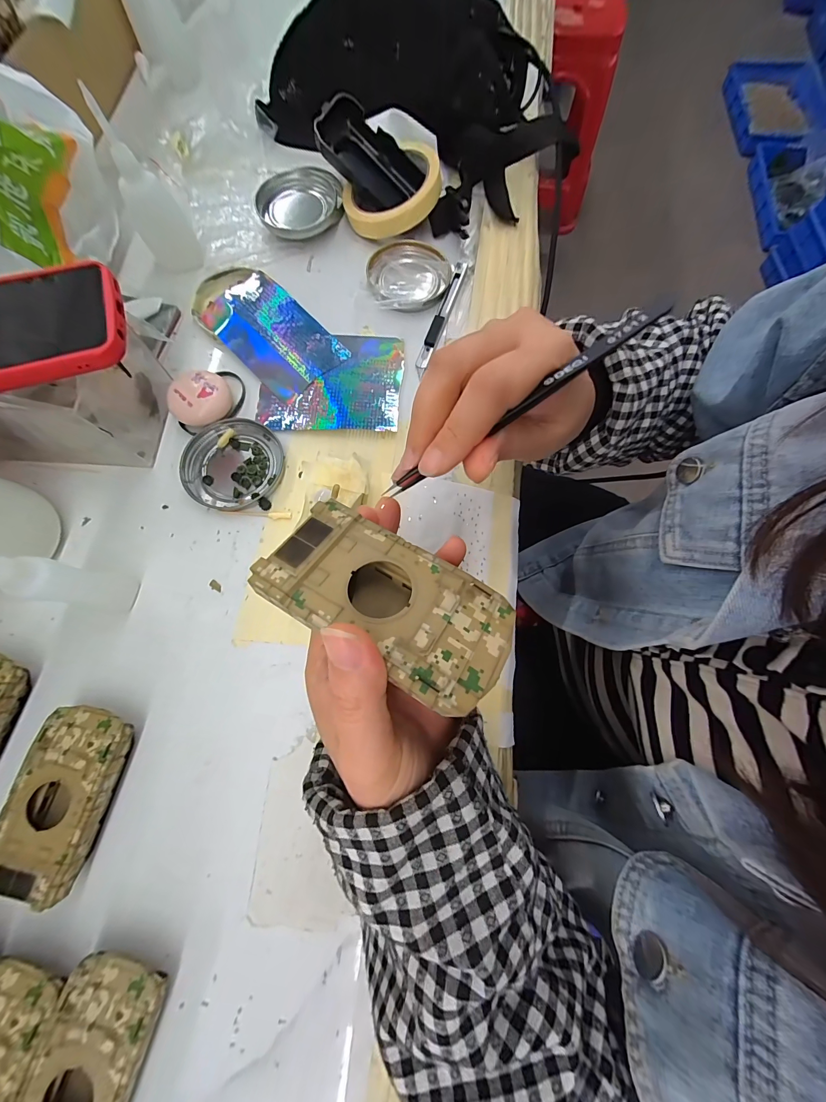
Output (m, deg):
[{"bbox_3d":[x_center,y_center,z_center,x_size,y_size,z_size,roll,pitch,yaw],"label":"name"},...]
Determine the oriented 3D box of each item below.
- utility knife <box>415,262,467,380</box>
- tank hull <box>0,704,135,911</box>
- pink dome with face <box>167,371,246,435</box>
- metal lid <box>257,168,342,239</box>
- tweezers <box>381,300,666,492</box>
[{"bbox_3d":[0.027,-0.224,0.326,0.011,0.006,0.137,18,75,5],"label":"utility knife"},{"bbox_3d":[-0.210,0.148,0.215,0.052,0.028,0.093,12,74,3],"label":"tank hull"},{"bbox_3d":[-0.171,-0.128,0.288,0.061,0.021,0.045,-37,78,-10],"label":"pink dome with face"},{"bbox_3d":[-0.113,-0.346,0.348,0.084,0.021,0.069,-9,74,-3],"label":"metal lid"},{"bbox_3d":[0.039,-0.058,0.148,0.125,0.004,0.008,-30,76,23],"label":"tweezers"}]

